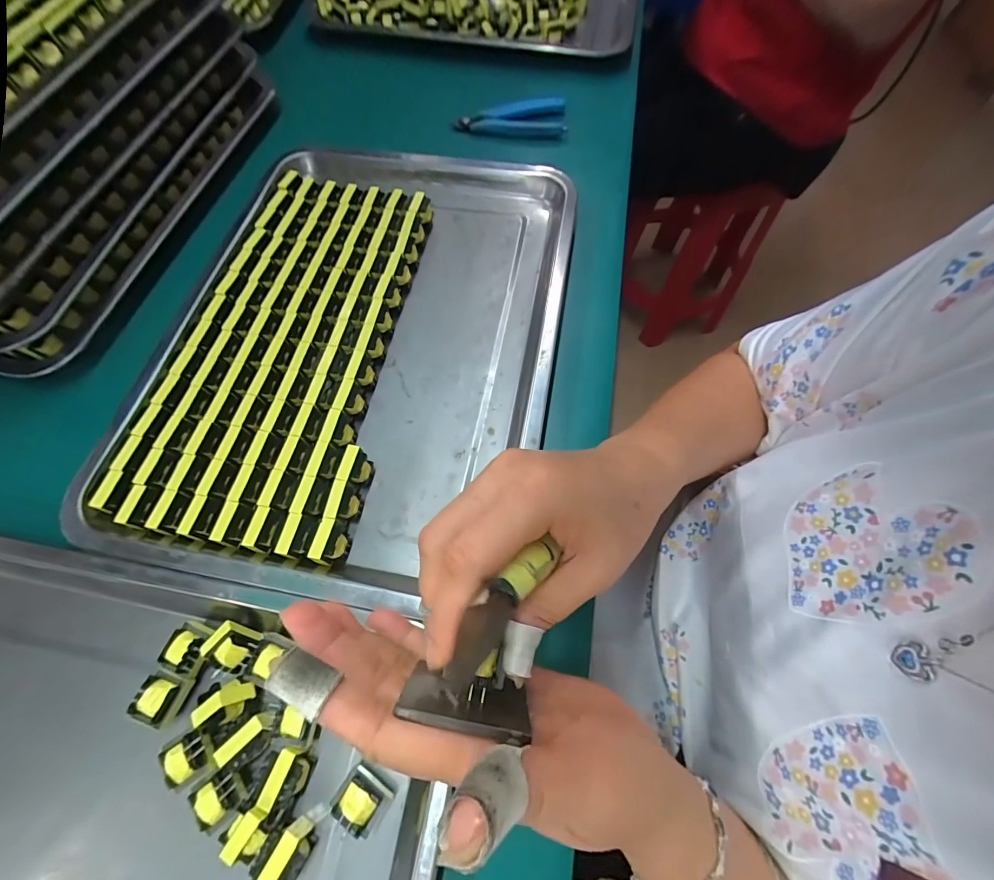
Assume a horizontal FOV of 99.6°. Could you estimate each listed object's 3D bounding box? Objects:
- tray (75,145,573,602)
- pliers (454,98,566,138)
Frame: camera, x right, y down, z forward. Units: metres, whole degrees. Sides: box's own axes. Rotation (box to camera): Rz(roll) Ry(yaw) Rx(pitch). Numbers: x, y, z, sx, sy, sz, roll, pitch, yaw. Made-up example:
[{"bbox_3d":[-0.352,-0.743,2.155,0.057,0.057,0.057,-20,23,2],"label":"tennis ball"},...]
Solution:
[{"bbox_3d":[-0.104,-0.088,0.324,0.293,0.025,0.381,9,66,4],"label":"tray"},{"bbox_3d":[0.014,-0.329,0.435,0.112,0.019,0.054,1,65,0],"label":"pliers"}]

